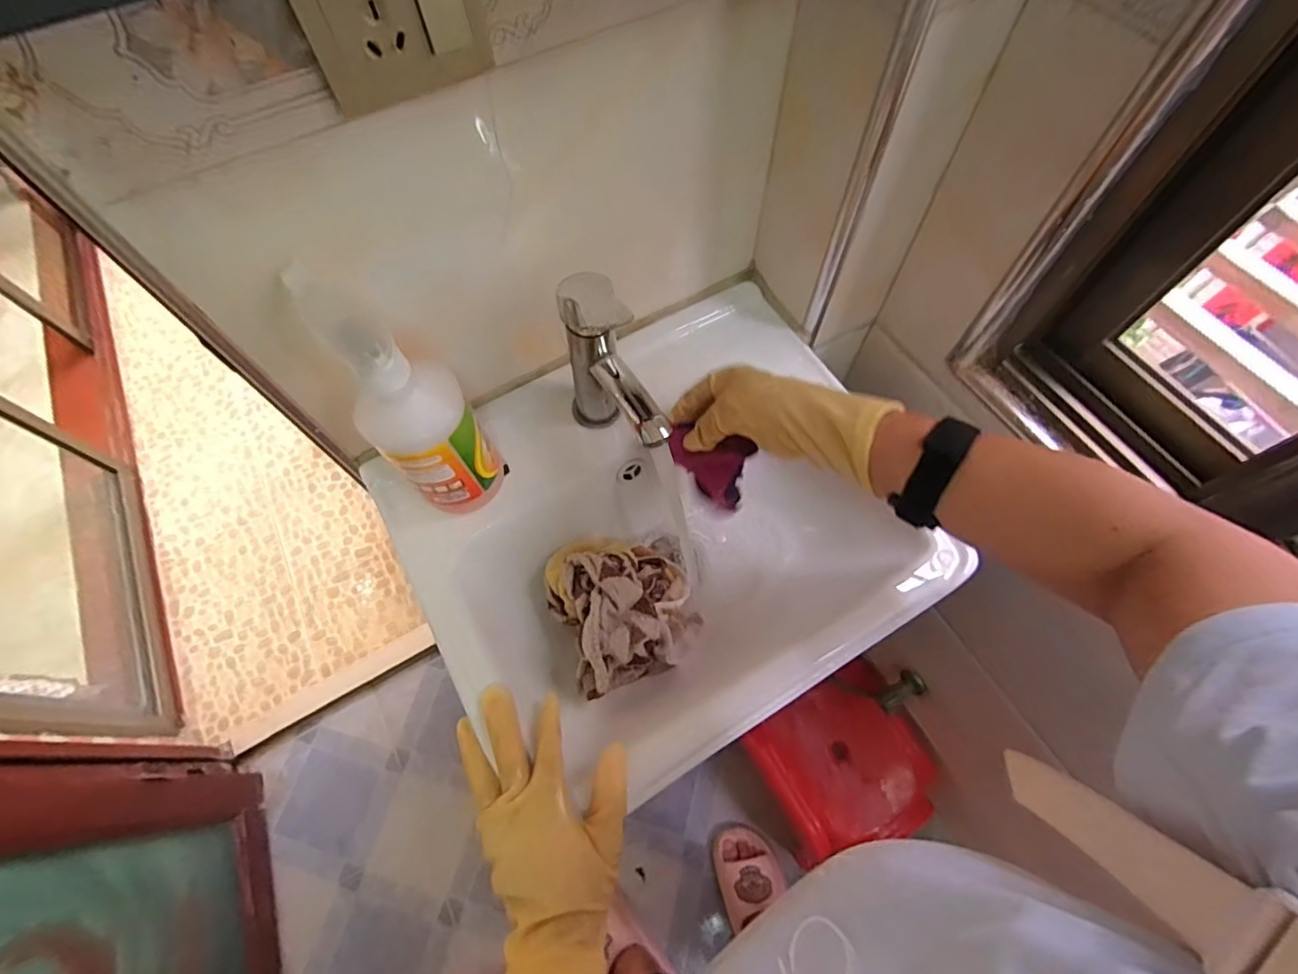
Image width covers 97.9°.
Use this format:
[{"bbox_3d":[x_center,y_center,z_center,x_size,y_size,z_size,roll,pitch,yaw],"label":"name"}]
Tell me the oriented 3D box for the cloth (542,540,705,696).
[{"bbox_3d":[-0.025,0.100,0.515,0.125,0.105,0.143,-22,66,-9],"label":"cloth"}]

